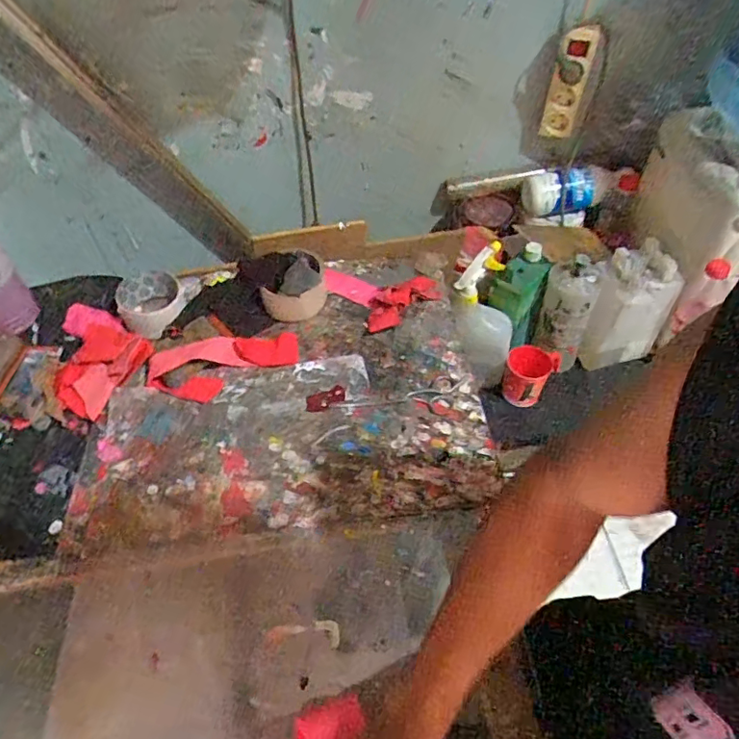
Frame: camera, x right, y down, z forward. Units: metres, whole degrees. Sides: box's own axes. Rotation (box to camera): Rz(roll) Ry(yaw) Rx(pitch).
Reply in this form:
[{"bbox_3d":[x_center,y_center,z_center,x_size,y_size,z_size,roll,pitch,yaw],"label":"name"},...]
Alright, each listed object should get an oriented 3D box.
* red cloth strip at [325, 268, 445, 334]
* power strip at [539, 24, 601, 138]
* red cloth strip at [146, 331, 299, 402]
[{"bbox_3d":[0.010,-0.117,0.750,0.106,0.022,0.141,-34,58,-21],"label":"red cloth strip"},{"bbox_3d":[0.298,-0.424,0.823,0.052,0.221,0.031,10,81,11],"label":"power strip"},{"bbox_3d":[-0.181,-0.012,0.682,0.182,0.023,0.068,-18,54,-10],"label":"red cloth strip"}]

